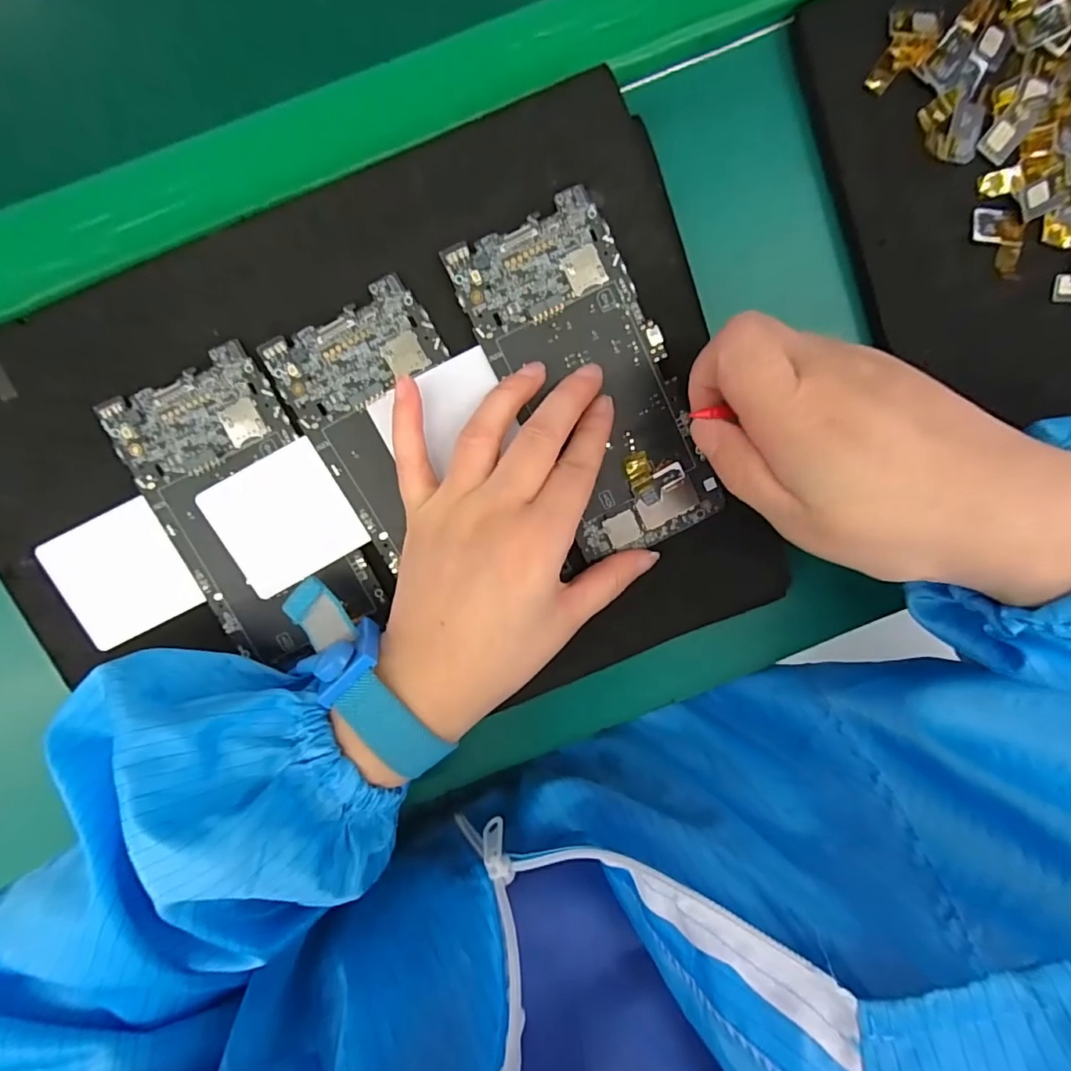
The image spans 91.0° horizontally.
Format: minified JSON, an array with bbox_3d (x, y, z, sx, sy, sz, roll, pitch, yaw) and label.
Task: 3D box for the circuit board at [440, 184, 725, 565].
[{"bbox_3d":[0.026,-0.066,0.238,0.071,0.004,0.153,-28,99,1],"label":"circuit board"}]

